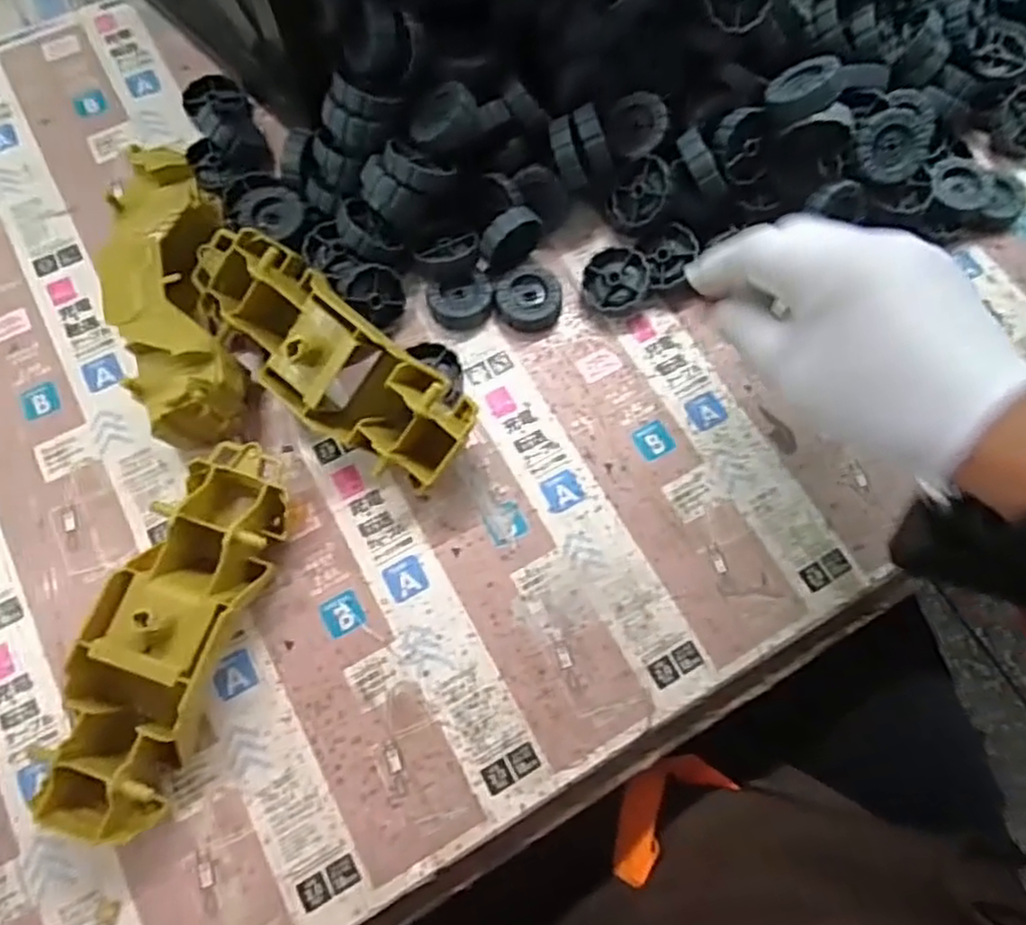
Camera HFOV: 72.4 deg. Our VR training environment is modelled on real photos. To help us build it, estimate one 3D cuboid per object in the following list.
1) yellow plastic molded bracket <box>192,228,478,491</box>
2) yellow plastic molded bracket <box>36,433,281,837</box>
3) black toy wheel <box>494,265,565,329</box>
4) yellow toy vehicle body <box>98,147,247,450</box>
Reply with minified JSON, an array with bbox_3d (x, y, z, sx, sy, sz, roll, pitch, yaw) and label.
[{"bbox_3d":[-0.099,-0.055,0.372,0.182,0.062,0.065,40,75,12],"label":"yellow plastic molded bracket"},{"bbox_3d":[-0.159,0.079,0.332,0.063,0.050,0.182,22,72,6],"label":"yellow plastic molded bracket"},{"bbox_3d":[0.009,-0.097,0.412,0.038,0.015,0.035,1,72,-2],"label":"black toy wheel"},{"bbox_3d":[-0.179,-0.084,0.380,0.056,0.059,0.165,-11,72,-4],"label":"yellow toy vehicle body"}]

